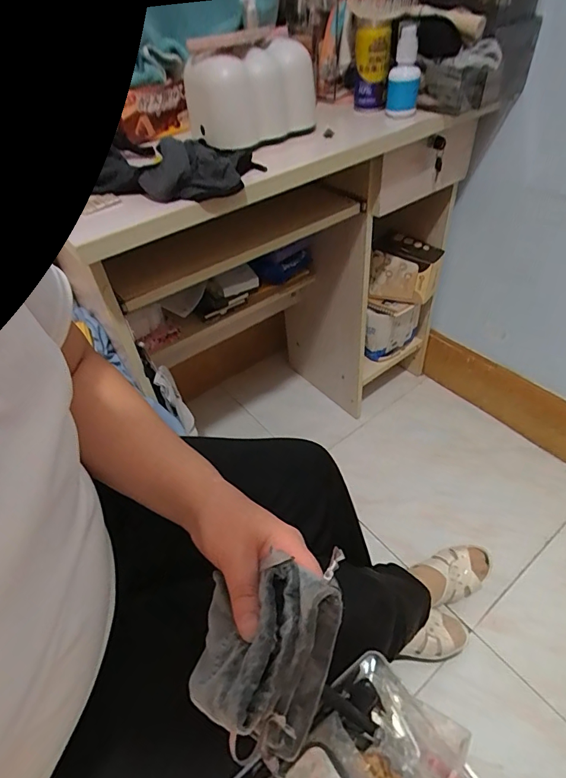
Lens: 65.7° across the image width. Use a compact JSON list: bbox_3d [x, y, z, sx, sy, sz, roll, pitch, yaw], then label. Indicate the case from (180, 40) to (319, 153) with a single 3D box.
[{"bbox_3d":[-0.044,-0.453,0.668,0.183,0.105,0.120,-28,49,-21],"label":"case"}]

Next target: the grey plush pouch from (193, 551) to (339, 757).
[{"bbox_3d":[-0.017,0.158,0.273,0.091,0.056,0.089,13,48,18],"label":"grey plush pouch"}]

